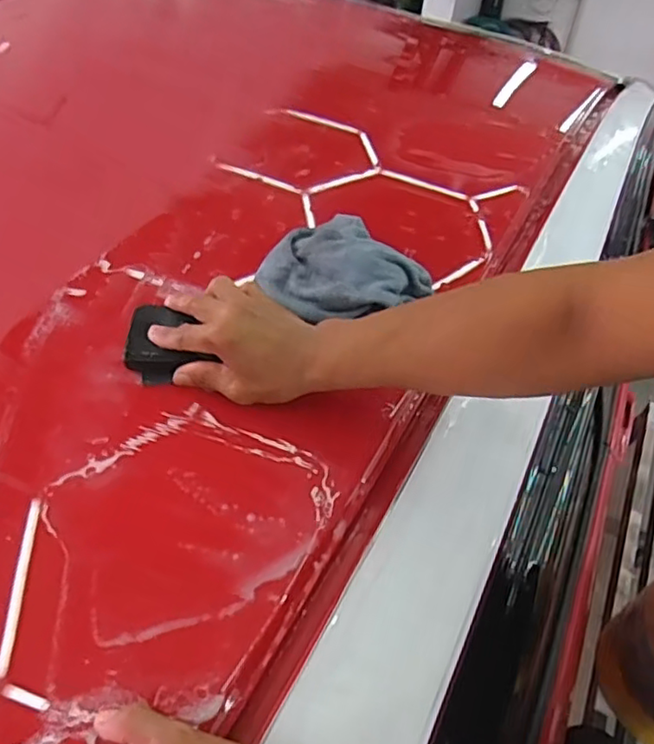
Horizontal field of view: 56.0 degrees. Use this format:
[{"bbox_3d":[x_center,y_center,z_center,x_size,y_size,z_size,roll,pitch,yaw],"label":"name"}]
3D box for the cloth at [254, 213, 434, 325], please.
[{"bbox_3d":[0.015,-0.102,0.599,0.125,0.048,0.137,-37,63,-26],"label":"cloth"}]

